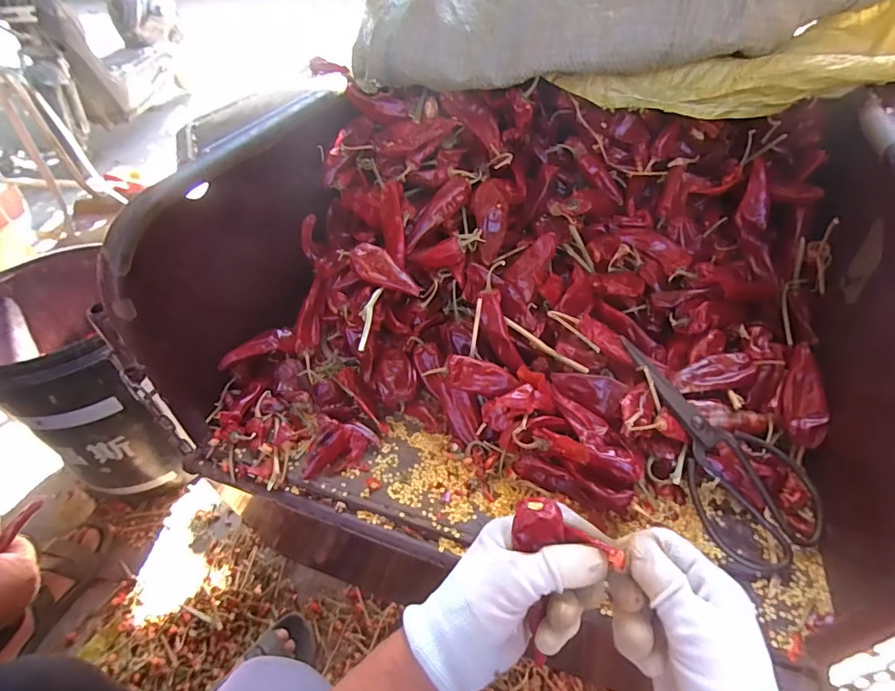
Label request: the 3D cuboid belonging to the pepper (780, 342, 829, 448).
[{"bbox_3d":[0.304,0.041,0.398,0.029,0.016,0.088,8,71,12],"label":"pepper"}]

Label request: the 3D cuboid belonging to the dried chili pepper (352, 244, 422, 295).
[{"bbox_3d":[-0.061,-0.074,0.470,0.078,0.017,0.033,34,54,11],"label":"dried chili pepper"}]

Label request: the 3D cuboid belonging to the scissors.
[{"bbox_3d":[0.214,0.077,0.384,0.093,0.022,0.197,-25,69,-20],"label":"scissors"}]

